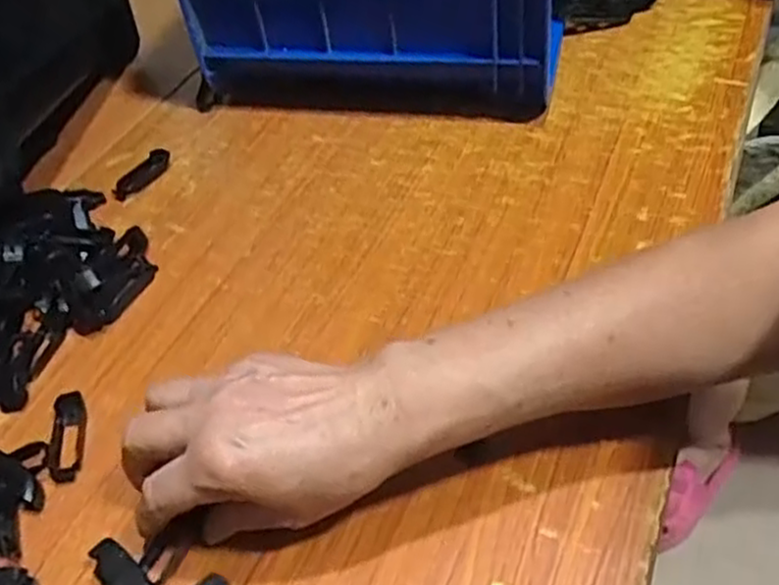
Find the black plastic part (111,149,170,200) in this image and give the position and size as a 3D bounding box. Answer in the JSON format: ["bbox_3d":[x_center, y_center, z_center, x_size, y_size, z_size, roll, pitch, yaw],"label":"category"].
[{"bbox_3d":[-0.205,-0.098,0.626,0.017,0.013,0.058,22,52,26],"label":"black plastic part"}]

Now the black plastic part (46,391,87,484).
[{"bbox_3d":[-0.190,0.084,0.445,0.017,0.012,0.057,-12,45,-4],"label":"black plastic part"}]

